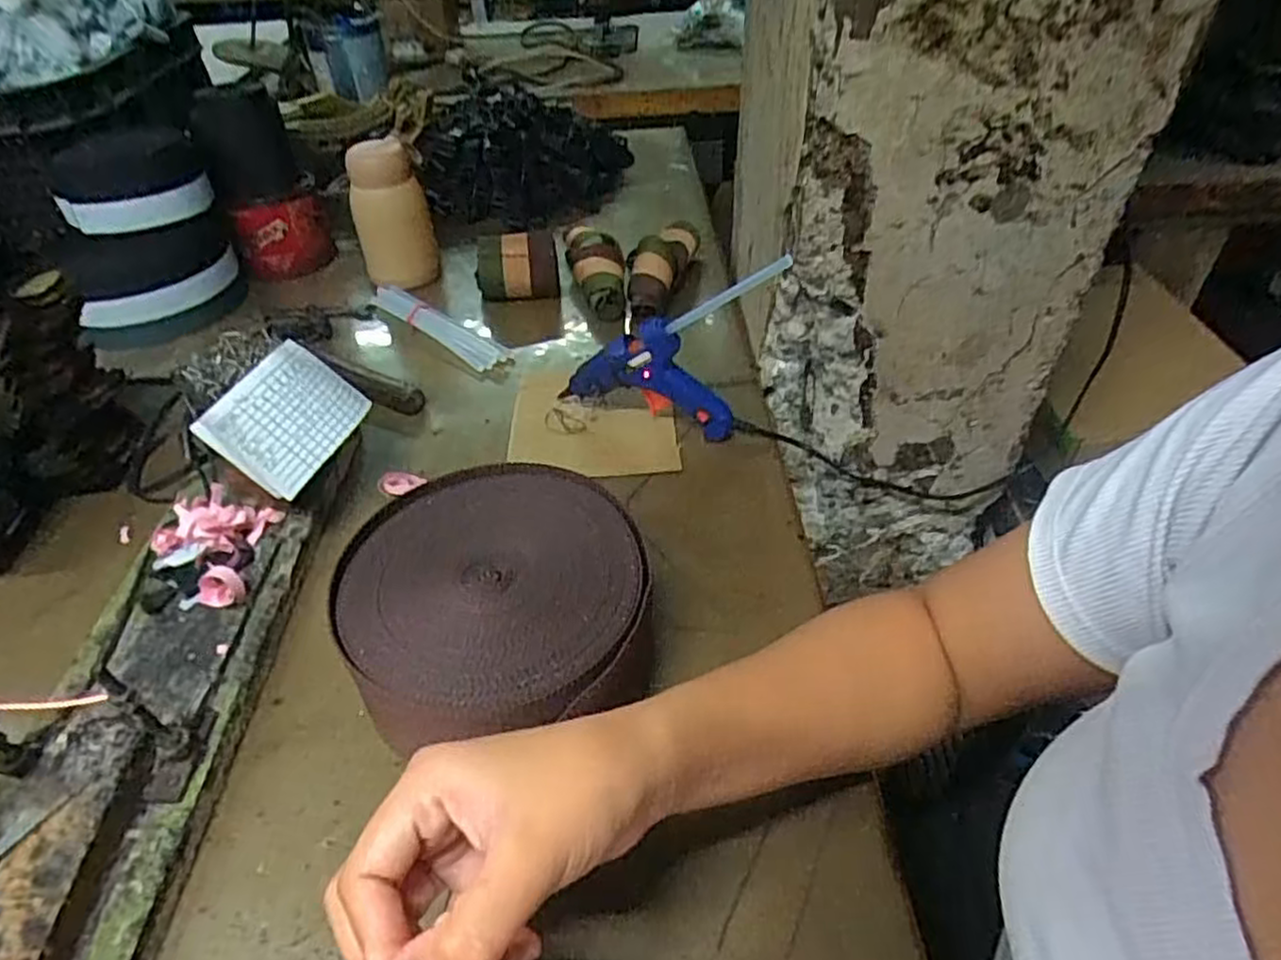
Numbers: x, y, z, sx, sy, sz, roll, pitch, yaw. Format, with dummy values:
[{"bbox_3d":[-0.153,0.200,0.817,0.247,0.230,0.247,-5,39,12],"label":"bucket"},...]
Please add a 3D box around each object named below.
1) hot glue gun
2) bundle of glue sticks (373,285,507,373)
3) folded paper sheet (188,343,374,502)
[{"bbox_3d":[0.006,-0.085,0.576,0.135,0.095,0.034,13,45,16],"label":"hot glue gun"},{"bbox_3d":[-0.195,-0.151,0.714,0.181,0.019,0.033,31,52,31],"label":"bundle of glue sticks"},{"bbox_3d":[-0.228,-0.043,0.483,0.012,0.070,0.093,-18,34,44],"label":"folded paper sheet"}]

